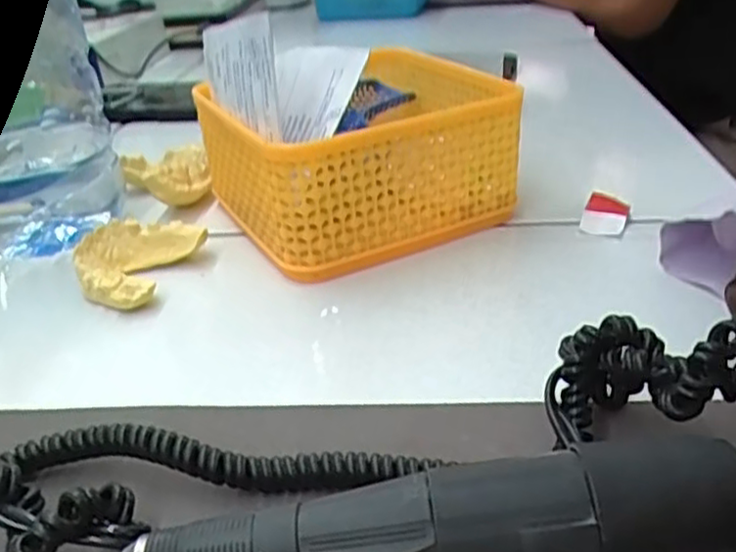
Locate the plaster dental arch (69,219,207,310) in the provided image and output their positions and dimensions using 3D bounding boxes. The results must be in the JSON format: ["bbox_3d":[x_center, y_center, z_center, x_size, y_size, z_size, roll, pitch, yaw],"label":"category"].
[{"bbox_3d":[-0.108,-0.006,0.321,0.048,0.020,0.055,9,32,21],"label":"plaster dental arch"}]

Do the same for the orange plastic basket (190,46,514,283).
[{"bbox_3d":[-0.007,-0.064,0.363,0.130,0.067,0.128,-17,32,-23],"label":"orange plastic basket"}]

